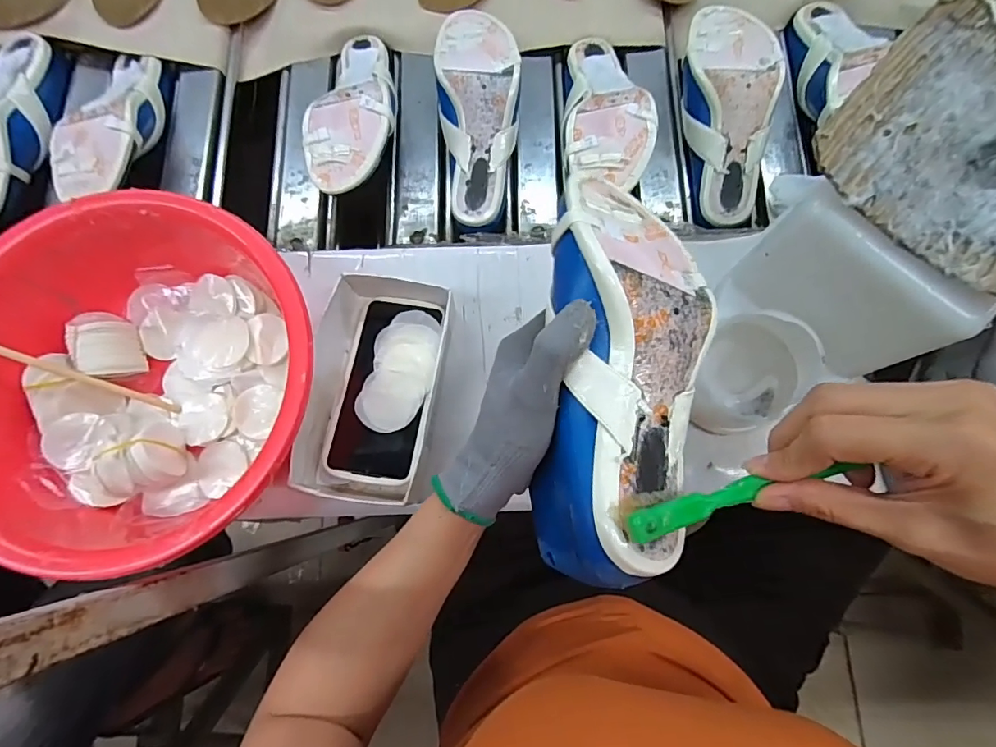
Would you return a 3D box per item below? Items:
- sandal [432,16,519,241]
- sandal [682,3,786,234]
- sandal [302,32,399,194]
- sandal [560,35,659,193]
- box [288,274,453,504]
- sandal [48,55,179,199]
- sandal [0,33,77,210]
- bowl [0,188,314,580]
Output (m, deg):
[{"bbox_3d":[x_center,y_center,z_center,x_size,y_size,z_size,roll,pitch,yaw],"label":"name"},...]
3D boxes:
[{"bbox_3d":[-0.019,-0.269,0.511,0.087,0.050,0.227,-2,95,0],"label":"sandal"},{"bbox_3d":[0.238,-0.268,0.510,0.087,0.063,0.225,-1,94,0],"label":"sandal"},{"bbox_3d":[-0.150,-0.288,0.515,0.090,0.051,0.222,0,66,0],"label":"sandal"},{"bbox_3d":[0.106,-0.278,0.511,0.090,0.054,0.214,-2,63,0],"label":"sandal"},{"bbox_3d":[-0.107,0.011,0.434,0.112,0.050,0.204,11,79,2],"label":"box"},{"bbox_3d":[-0.411,-0.273,0.527,0.082,0.055,0.209,5,63,1],"label":"sandal"},{"bbox_3d":[-0.553,-0.278,0.543,0.096,0.064,0.225,2,79,1],"label":"sandal"},{"bbox_3d":[-0.280,0.004,0.401,0.276,0.098,0.267,0,79,0],"label":"bowl"}]

